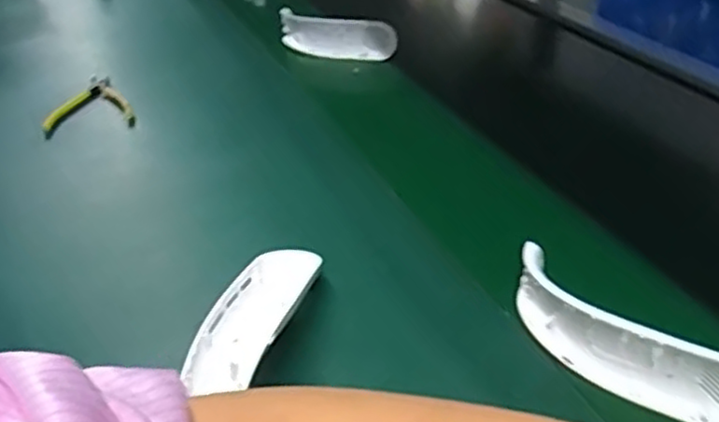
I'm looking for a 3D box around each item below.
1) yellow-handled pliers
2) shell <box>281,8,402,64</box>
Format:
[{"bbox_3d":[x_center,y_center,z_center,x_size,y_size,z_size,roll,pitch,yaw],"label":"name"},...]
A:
[{"bbox_3d":[-0.341,-0.129,0.868,0.101,0.015,0.142,-19,37,-20],"label":"yellow-handled pliers"},{"bbox_3d":[-0.031,-0.242,0.982,0.180,0.063,0.026,18,40,29],"label":"shell"}]

